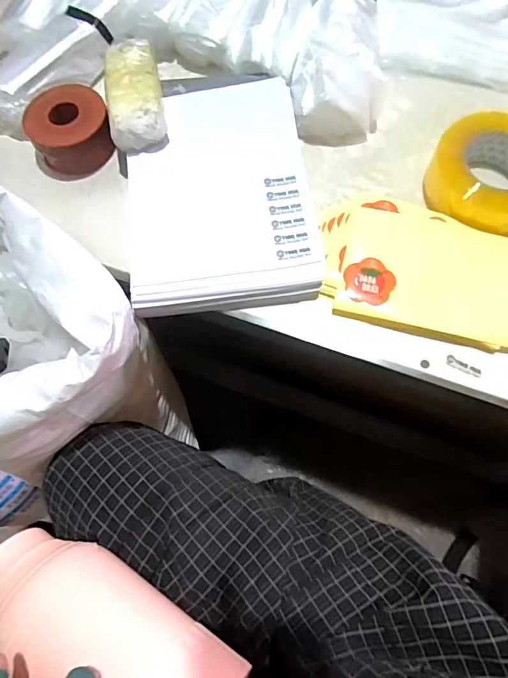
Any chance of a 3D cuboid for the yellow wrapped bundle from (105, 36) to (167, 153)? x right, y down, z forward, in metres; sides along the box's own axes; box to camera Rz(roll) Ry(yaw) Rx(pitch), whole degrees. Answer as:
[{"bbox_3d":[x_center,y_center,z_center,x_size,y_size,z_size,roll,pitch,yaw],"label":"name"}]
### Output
[{"bbox_3d":[-0.143,-0.296,0.533,0.063,0.031,0.153,-11,70,-1],"label":"yellow wrapped bundle"}]

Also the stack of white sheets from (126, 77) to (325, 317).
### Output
[{"bbox_3d":[-0.042,-0.175,0.521,0.208,0.039,0.301,-6,71,0],"label":"stack of white sheets"}]

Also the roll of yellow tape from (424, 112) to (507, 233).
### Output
[{"bbox_3d":[0.271,-0.187,0.498,0.127,0.063,0.132,-1,70,2],"label":"roll of yellow tape"}]

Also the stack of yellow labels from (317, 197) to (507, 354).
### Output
[{"bbox_3d":[0.179,-0.077,0.487,0.217,0.028,0.146,13,71,7],"label":"stack of yellow labels"}]

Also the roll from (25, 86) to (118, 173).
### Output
[{"bbox_3d":[-0.221,-0.255,0.544,0.093,0.052,0.099,-1,70,2],"label":"roll"}]

